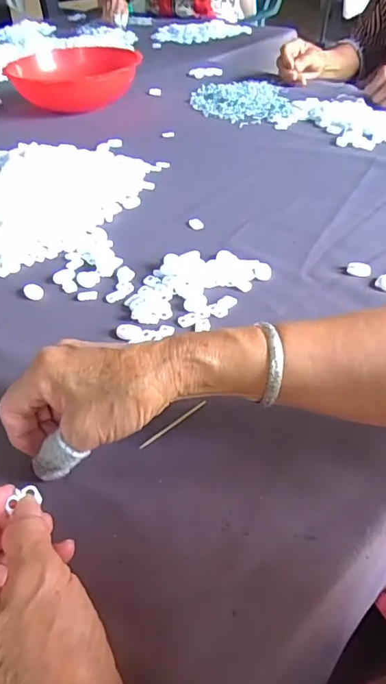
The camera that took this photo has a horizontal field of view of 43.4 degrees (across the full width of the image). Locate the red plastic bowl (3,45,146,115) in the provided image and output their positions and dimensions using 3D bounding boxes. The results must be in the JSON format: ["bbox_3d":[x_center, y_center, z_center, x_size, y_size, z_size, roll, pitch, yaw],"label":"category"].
[{"bbox_3d":[-0.204,-0.453,0.868,0.221,0.082,0.208,-2,42,2],"label":"red plastic bowl"}]

